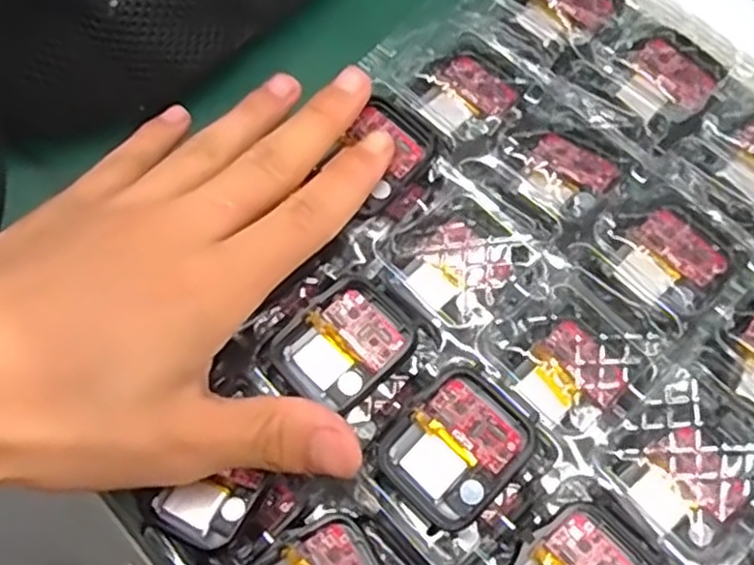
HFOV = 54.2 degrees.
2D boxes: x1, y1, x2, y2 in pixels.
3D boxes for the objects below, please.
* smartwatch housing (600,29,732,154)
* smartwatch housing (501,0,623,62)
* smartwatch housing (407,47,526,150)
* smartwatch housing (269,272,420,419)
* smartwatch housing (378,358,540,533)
[{"bbox_3d":[0.108,-0.075,0.277,0.038,0.012,0.035,43,78,15],"label":"smartwatch housing"},{"bbox_3d":[0.072,-0.107,0.290,0.036,0.009,0.040,42,78,15],"label":"smartwatch housing"},{"bbox_3d":[0.034,-0.071,0.285,0.035,0.010,0.037,-40,74,-10],"label":"smartwatch housing"},{"bbox_3d":[-0.011,0.020,0.244,0.042,0.011,0.037,-42,74,-11],"label":"smartwatch housing"},{"bbox_3d":[0.024,0.051,0.228,0.037,0.008,0.044,42,78,15],"label":"smartwatch housing"}]

